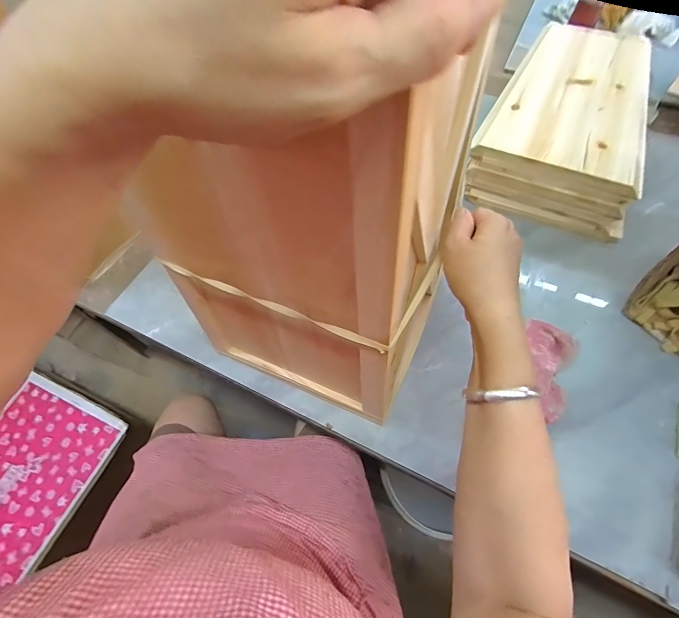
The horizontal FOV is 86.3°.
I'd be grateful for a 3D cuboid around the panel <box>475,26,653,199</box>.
[{"bbox_3d":[0.414,-0.377,0.629,0.236,0.014,0.414,23,66,15],"label":"panel"}]

